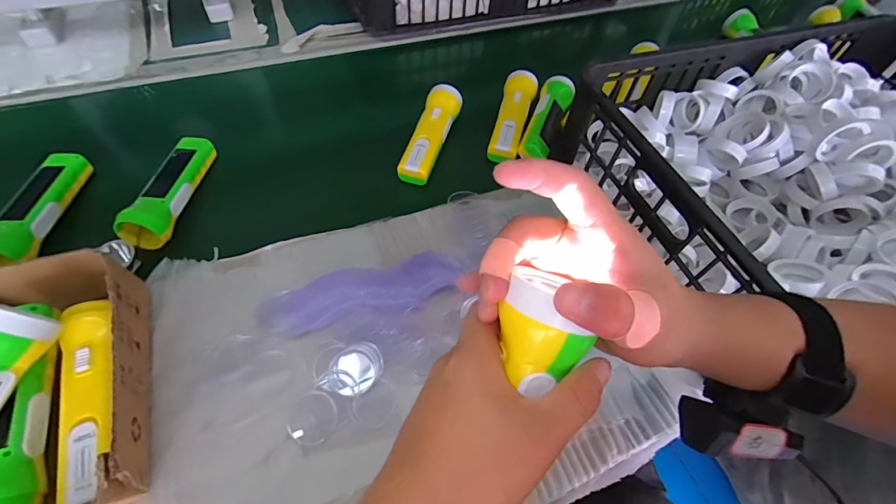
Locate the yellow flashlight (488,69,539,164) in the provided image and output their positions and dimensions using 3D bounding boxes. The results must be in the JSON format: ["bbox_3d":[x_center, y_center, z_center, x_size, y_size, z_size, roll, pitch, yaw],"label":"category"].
[{"bbox_3d":[0.097,-0.210,0.601,0.051,0.047,0.167,15,56,6],"label":"yellow flashlight"}]

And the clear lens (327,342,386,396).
[{"bbox_3d":[-0.089,0.112,0.385,0.052,0.008,0.044,-38,66,-26],"label":"clear lens"}]

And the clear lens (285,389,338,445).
[{"bbox_3d":[-0.123,0.150,0.361,0.043,0.013,0.041,2,55,-3],"label":"clear lens"}]

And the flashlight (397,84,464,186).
[{"bbox_3d":[-0.024,-0.169,0.563,0.046,0.050,0.161,18,56,8],"label":"flashlight"}]

